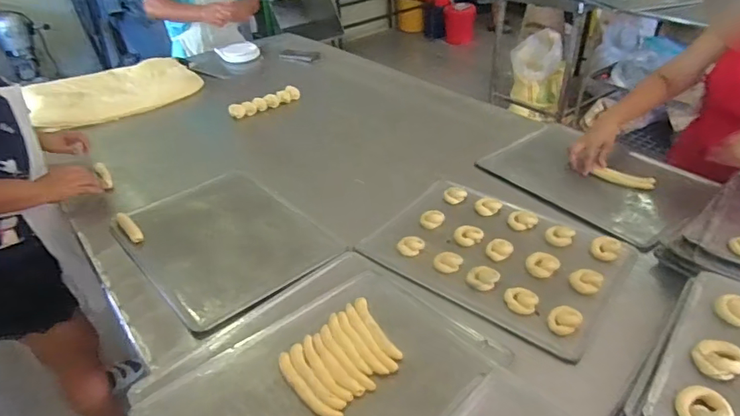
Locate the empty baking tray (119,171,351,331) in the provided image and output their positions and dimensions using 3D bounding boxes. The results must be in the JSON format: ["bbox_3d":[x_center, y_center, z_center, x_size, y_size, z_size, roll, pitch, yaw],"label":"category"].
[{"bbox_3d":[-0.306,0.059,1.015,0.328,0.032,0.446,-29,43,-31],"label":"empty baking tray"}]

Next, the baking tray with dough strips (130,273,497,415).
[{"bbox_3d":[-0.065,0.256,0.678,0.445,0.038,0.319,-28,42,-30],"label":"baking tray with dough strips"}]

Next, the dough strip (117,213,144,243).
[{"bbox_3d":[-0.523,0.042,1.040,0.028,0.022,0.113,-30,43,-31],"label":"dough strip"}]

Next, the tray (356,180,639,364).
[{"bbox_3d":[0.245,0.088,0.949,0.450,0.039,0.332,24,44,33],"label":"tray"}]

